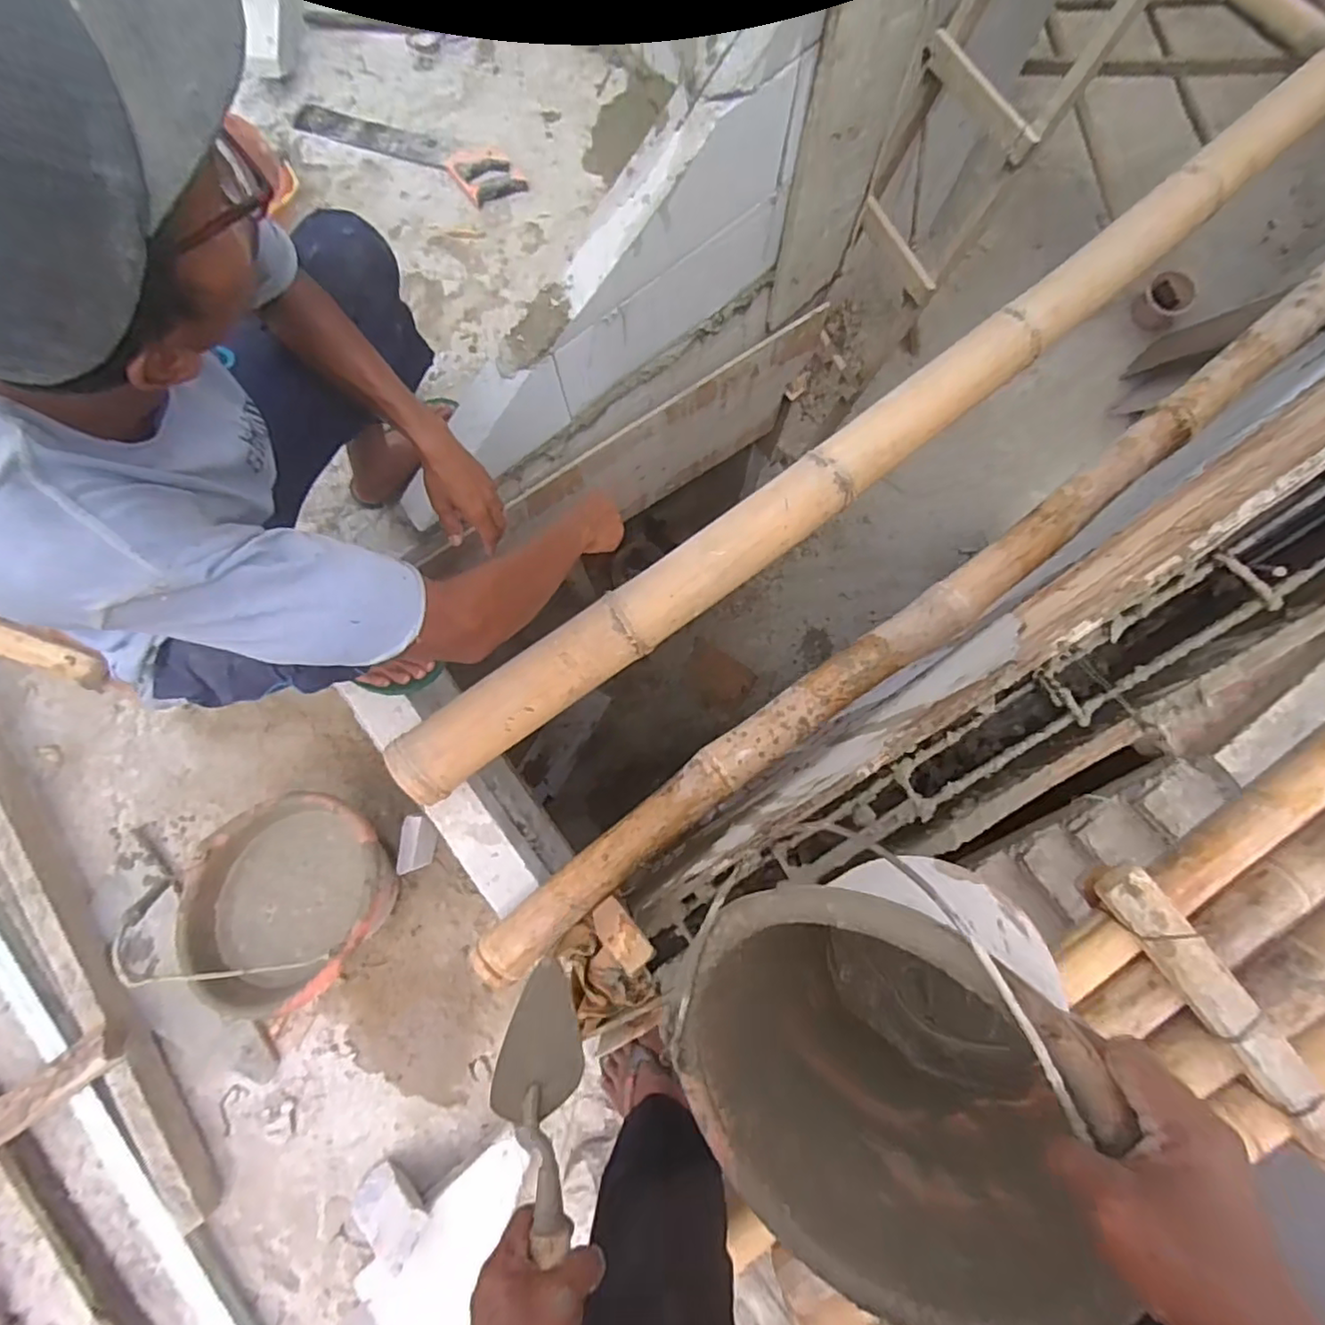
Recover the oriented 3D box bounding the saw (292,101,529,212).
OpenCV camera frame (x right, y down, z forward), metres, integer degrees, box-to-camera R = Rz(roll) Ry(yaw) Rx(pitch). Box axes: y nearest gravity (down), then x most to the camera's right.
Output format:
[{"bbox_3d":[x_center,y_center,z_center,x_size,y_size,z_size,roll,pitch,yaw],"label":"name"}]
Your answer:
[{"bbox_3d":[-0.504,-1.053,1.305,0.491,0.023,0.131,24,81,5],"label":"saw"}]

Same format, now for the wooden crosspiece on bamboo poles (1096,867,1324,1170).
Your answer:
[{"bbox_3d":[0.686,0.425,0.777,0.055,0.047,0.396,-34,81,-5],"label":"wooden crosspiece on bamboo poles"}]

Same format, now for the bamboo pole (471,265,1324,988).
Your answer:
[{"bbox_3d":[0.502,-0.164,0.924,1.885,0.067,0.100,-37,81,-5],"label":"bamboo pole"}]

